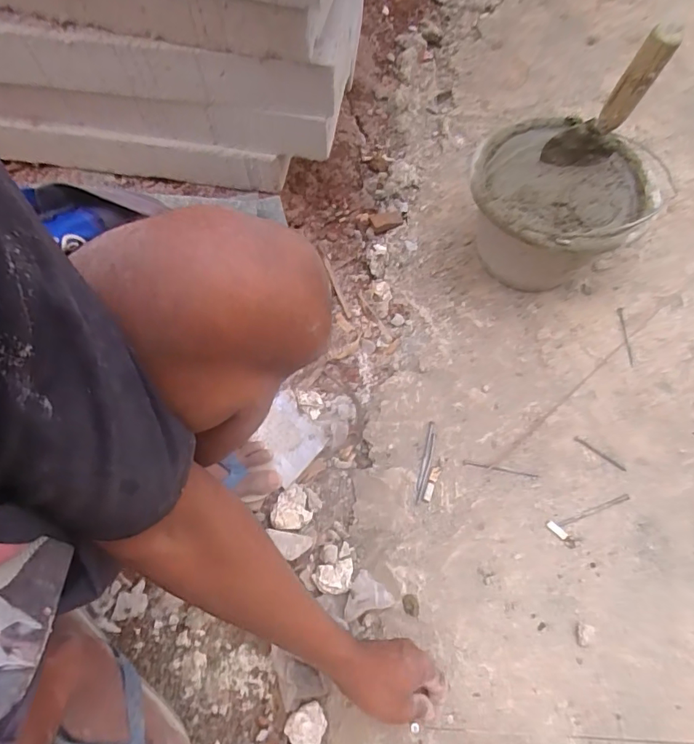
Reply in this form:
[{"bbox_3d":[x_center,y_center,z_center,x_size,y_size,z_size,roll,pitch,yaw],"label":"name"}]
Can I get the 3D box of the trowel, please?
[{"bbox_3d":[0.335,-0.328,0.606,0.094,0.211,0.042,-10,84,-2],"label":"trowel"}]

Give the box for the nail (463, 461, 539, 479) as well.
[{"bbox_3d":[0.210,0.133,0.656,0.100,0.004,0.006,9,64,7],"label":"nail"}]

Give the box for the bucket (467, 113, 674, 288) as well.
[{"bbox_3d":[0.302,-0.230,0.730,0.233,0.193,0.224,-1,71,2],"label":"bucket"}]

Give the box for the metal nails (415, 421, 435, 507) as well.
[{"bbox_3d":[0.110,0.123,0.666,0.012,0.004,0.116,13,64,9],"label":"metal nails"}]

